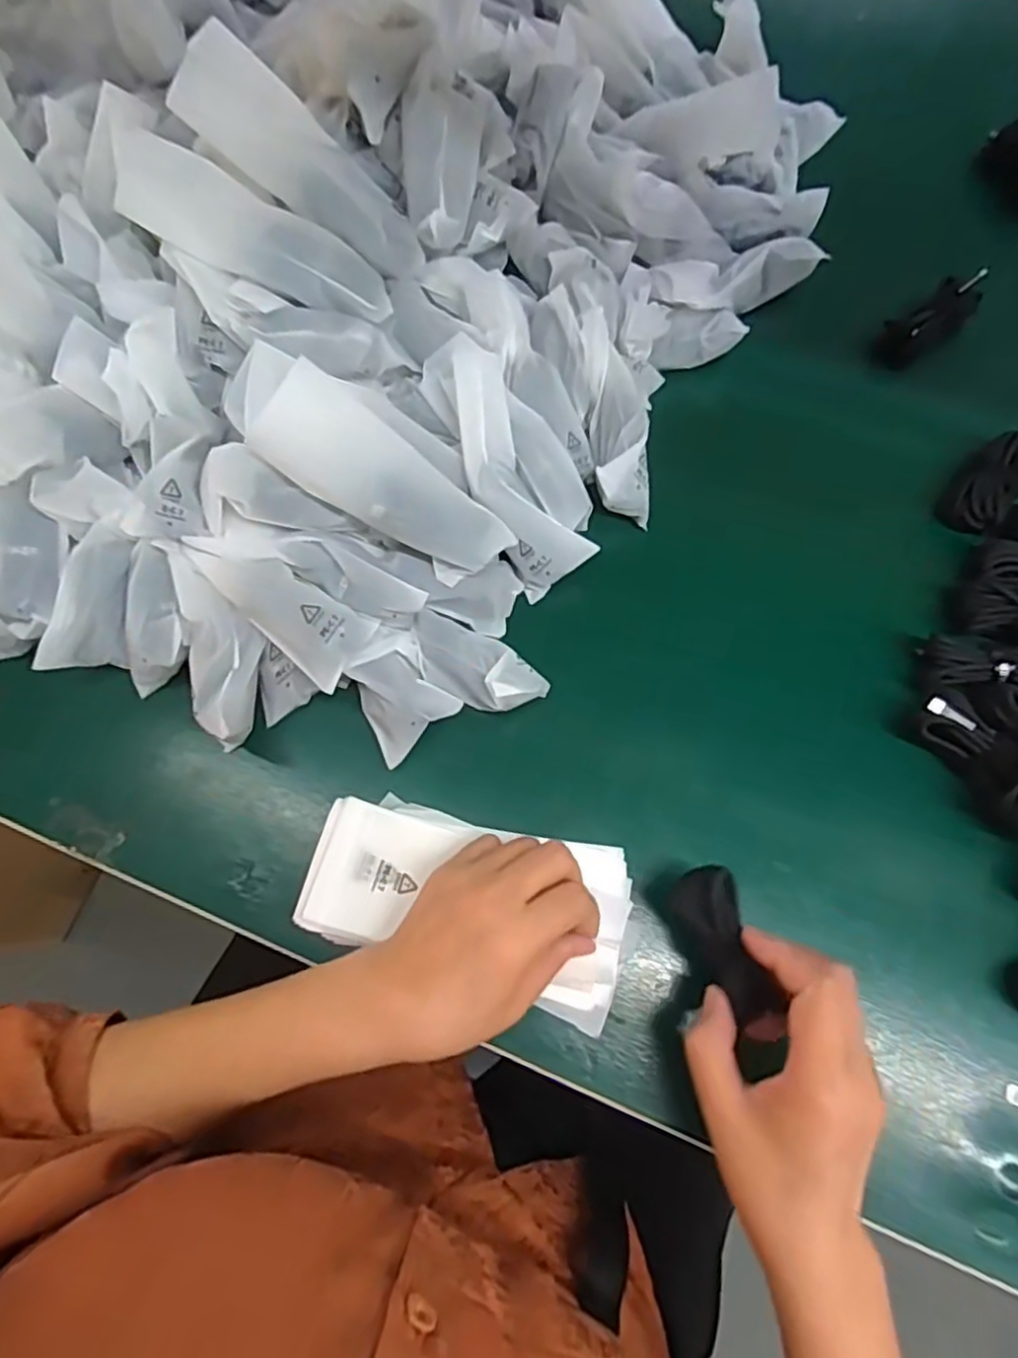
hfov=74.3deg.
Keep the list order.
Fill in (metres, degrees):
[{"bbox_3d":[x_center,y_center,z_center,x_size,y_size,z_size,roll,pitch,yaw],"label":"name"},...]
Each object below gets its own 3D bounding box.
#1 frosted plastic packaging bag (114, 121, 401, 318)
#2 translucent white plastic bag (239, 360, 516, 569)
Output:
[{"bbox_3d":[-0.143,-0.253,0.389,0.147,0.011,0.044,17,114,-25],"label":"frosted plastic packaging bag"},{"bbox_3d":[-0.068,-0.112,0.390,0.152,0.036,0.045,30,72,-27],"label":"translucent white plastic bag"}]

